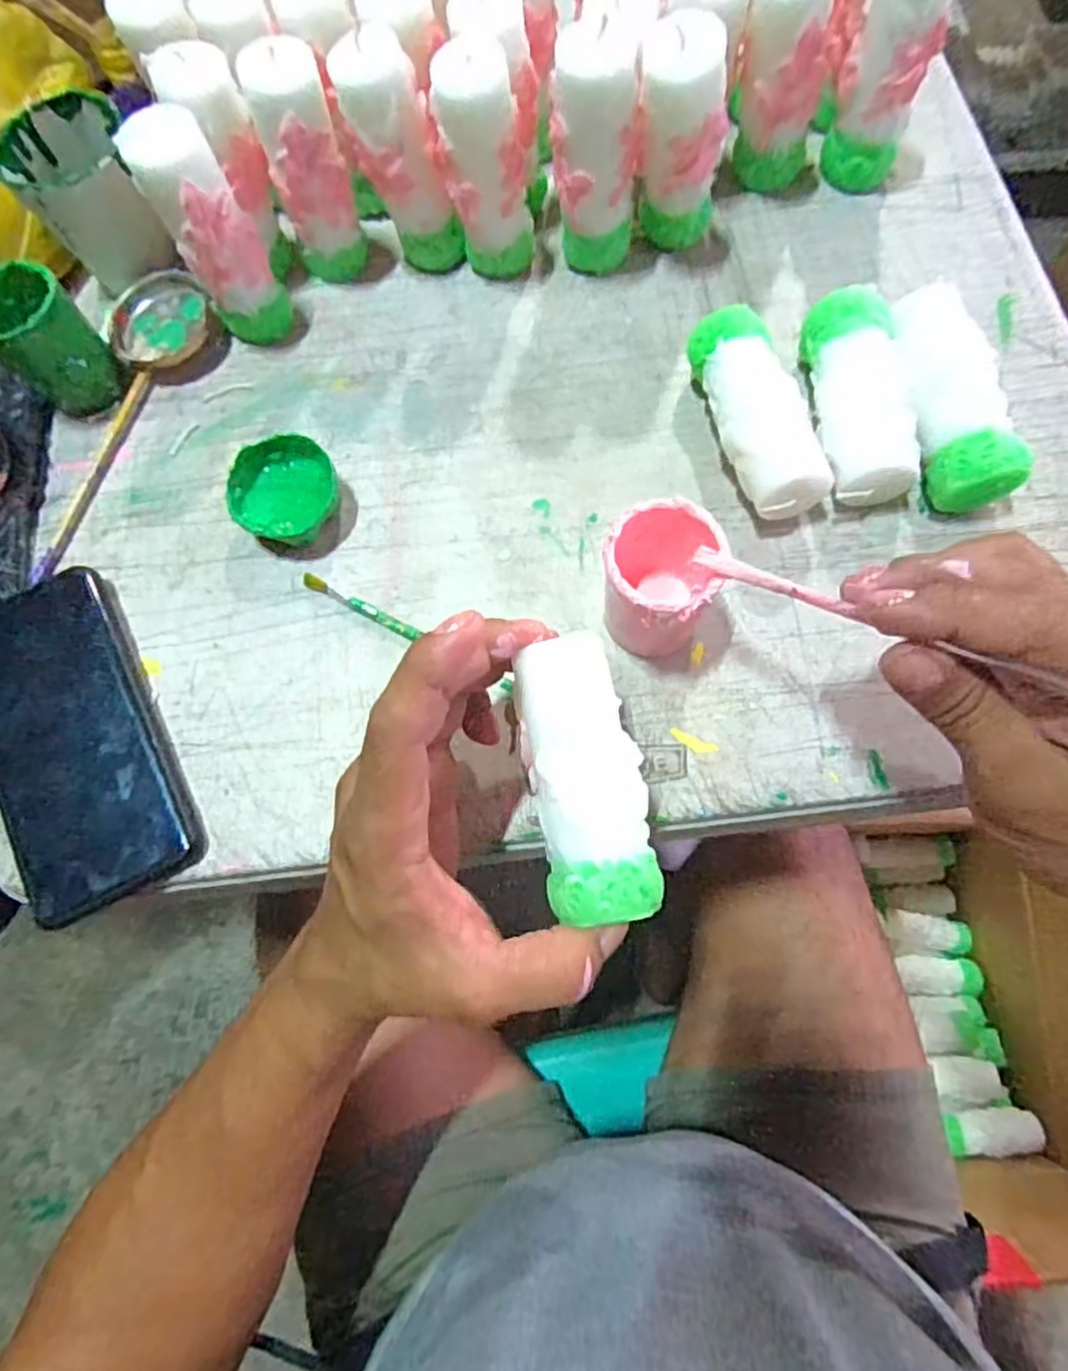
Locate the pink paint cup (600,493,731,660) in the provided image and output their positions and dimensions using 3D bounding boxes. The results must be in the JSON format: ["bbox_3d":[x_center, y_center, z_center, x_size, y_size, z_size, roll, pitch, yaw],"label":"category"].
[{"bbox_3d":[0.055,-0.044,0.313,0.048,0.065,0.053,13,72,5],"label":"pink paint cup"}]

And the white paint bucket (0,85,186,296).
[{"bbox_3d":[-0.243,-0.270,0.383,0.063,0.060,0.067,-20,72,-6],"label":"white paint bucket"}]

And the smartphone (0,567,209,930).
[{"bbox_3d":[-0.218,0.022,0.327,0.078,0.011,0.163,-27,73,-8],"label":"smartphone"}]

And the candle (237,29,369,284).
[{"bbox_3d":[-0.119,-0.273,0.370,0.037,0.107,0.034,-19,72,-6],"label":"candle"}]

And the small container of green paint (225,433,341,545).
[{"bbox_3d":[-0.127,-0.098,0.358,0.054,0.027,0.049,-37,74,-11],"label":"small container of green paint"}]

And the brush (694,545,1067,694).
[{"bbox_3d":[0.131,-0.016,0.233,0.177,0.006,0.007,29,73,33],"label":"brush"}]

